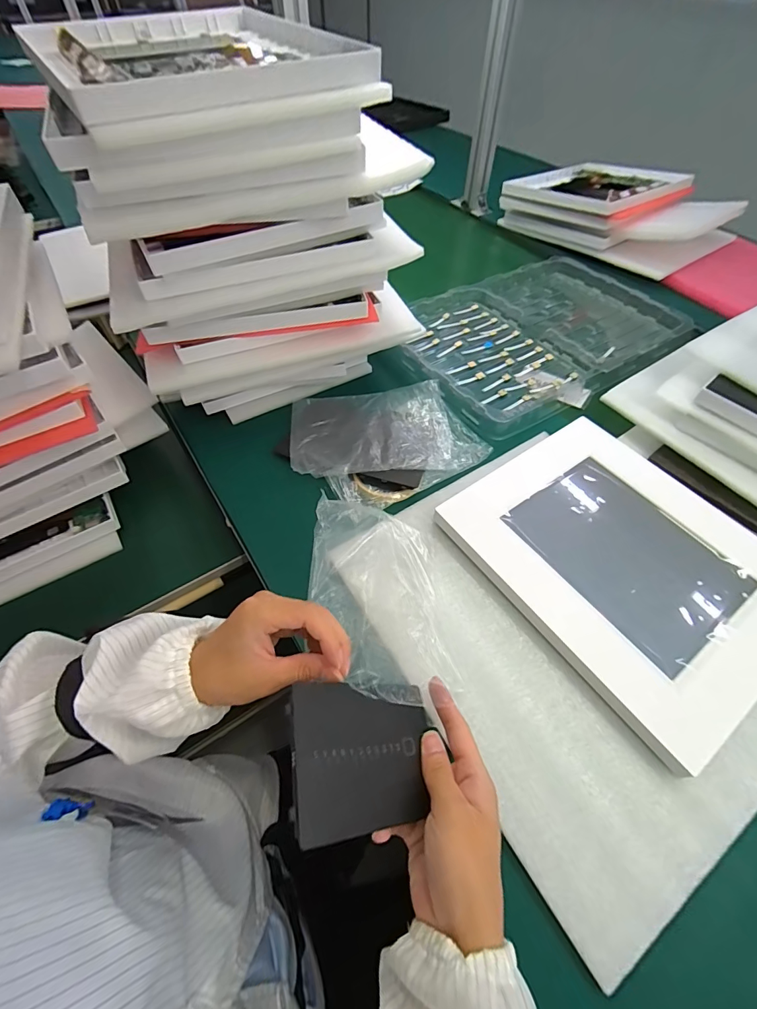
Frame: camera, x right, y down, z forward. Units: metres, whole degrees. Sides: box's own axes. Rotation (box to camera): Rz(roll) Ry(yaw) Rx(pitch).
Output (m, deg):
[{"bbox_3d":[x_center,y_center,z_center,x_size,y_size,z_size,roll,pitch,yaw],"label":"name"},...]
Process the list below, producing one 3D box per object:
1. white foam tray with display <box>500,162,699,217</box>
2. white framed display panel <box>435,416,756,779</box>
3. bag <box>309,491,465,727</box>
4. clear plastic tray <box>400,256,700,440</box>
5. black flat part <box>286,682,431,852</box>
[{"bbox_3d":[0.442,-0.653,0.848,0.279,0.026,0.268,-33,54,-23],"label":"white foam tray with display"},{"bbox_3d":[0.250,0.053,0.426,0.248,0.027,0.299,-31,60,-19],"label":"white framed display panel"},{"bbox_3d":[0.016,0.079,0.371,0.138,0.049,0.182,3,64,-28],"label":"bag"},{"bbox_3d":[0.268,-0.290,0.687,0.480,0.041,0.309,-30,60,-18],"label":"clear plastic tray"},{"bbox_3d":[-0.007,0.161,0.268,0.113,0.004,0.080,21,43,-38],"label":"black flat part"}]

